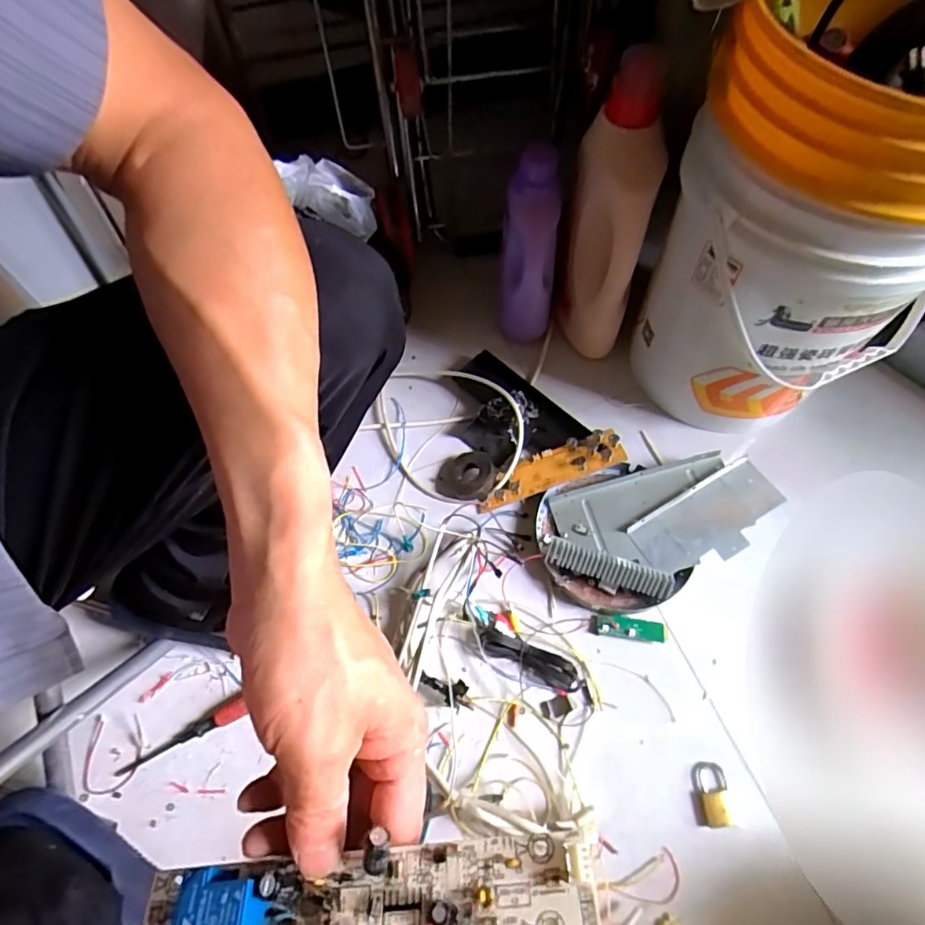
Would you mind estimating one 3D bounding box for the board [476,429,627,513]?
[{"bbox_3d":[0.115,0.011,0.739,0.200,0.019,0.057,-25,64,2],"label":"board"}]

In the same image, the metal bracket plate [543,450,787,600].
[{"bbox_3d":[0.253,0.083,0.706,0.296,0.042,0.164,-12,63,-6],"label":"metal bracket plate"}]

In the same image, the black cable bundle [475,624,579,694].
[{"bbox_3d":[0.075,0.229,0.645,0.128,0.022,0.034,22,65,12],"label":"black cable bundle"}]

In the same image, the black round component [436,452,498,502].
[{"bbox_3d":[0.008,0.016,0.748,0.076,0.027,0.076,-6,56,9],"label":"black round component"}]

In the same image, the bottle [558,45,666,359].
[{"bbox_3d":[0.204,-0.319,0.756,0.110,0.360,0.120,21,65,11],"label":"bottle"}]

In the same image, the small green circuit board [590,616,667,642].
[{"bbox_3d":[0.201,0.201,0.662,0.091,0.008,0.023,6,62,3],"label":"small green circuit board"}]

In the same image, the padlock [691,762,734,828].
[{"bbox_3d":[0.265,0.354,0.585,0.033,0.009,0.059,5,62,3],"label":"padlock"}]

